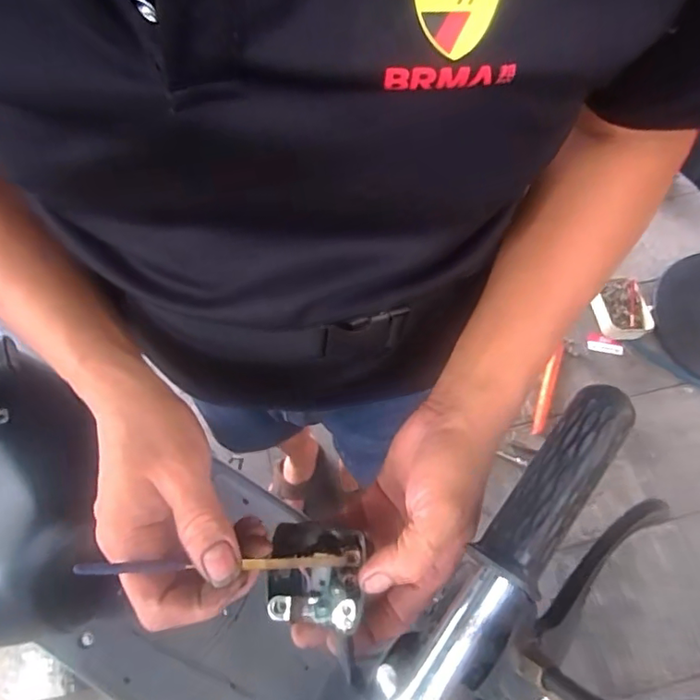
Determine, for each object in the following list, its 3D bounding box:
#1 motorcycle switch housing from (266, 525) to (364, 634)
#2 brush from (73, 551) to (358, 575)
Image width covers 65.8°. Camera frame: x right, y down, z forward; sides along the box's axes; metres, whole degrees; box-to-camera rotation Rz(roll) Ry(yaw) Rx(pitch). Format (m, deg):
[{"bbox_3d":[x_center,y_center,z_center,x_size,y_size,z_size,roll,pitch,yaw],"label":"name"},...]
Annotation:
[{"bbox_3d":[-0.021,0.127,0.312,0.055,0.039,0.054,6,65,5],"label":"motorcycle switch housing"},{"bbox_3d":[-0.059,0.110,0.281,0.150,0.007,0.007,10,60,-29],"label":"brush"}]

